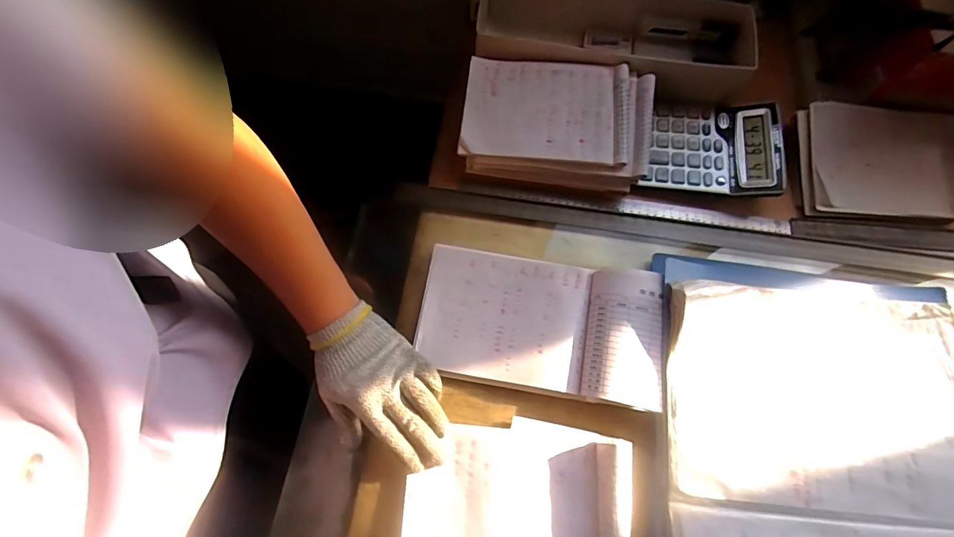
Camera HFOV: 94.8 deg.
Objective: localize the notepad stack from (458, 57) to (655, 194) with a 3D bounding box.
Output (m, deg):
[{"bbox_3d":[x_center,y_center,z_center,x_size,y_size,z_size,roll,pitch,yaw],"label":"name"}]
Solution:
[{"bbox_3d":[0.097,-0.180,0.543,0.220,0.057,0.136,6,69,4],"label":"notepad stack"}]

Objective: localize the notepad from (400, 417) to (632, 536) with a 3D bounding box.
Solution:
[{"bbox_3d":[0.035,0.221,0.404,0.203,0.018,0.145,3,66,7],"label":"notepad"}]

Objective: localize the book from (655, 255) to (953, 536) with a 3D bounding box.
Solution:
[{"bbox_3d":[0.328,0.232,0.393,0.311,0.033,0.479,6,69,2],"label":"book"}]

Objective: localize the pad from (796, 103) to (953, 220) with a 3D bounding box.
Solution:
[{"bbox_3d":[0.511,-0.134,0.545,0.222,0.015,0.146,2,76,0],"label":"pad"}]

